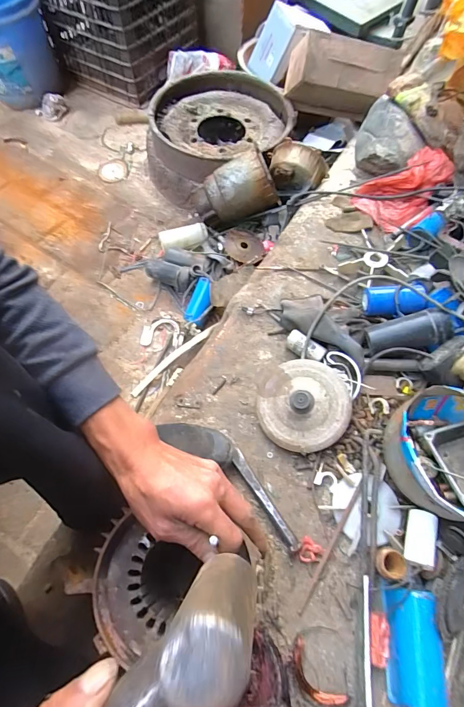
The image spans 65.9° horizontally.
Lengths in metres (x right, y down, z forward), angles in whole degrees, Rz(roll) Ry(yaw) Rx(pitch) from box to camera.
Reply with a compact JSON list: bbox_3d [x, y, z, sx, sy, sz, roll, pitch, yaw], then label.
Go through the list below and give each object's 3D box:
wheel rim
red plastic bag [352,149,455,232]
[{"bbox_3d":[-0.044,-0.622,1.041,0.395,0.169,0.418,-2,62,-4],"label":"wheel rim"},{"bbox_3d":[0.366,-0.346,0.753,0.186,0.034,0.141,-39,67,9],"label":"red plastic bag"}]

